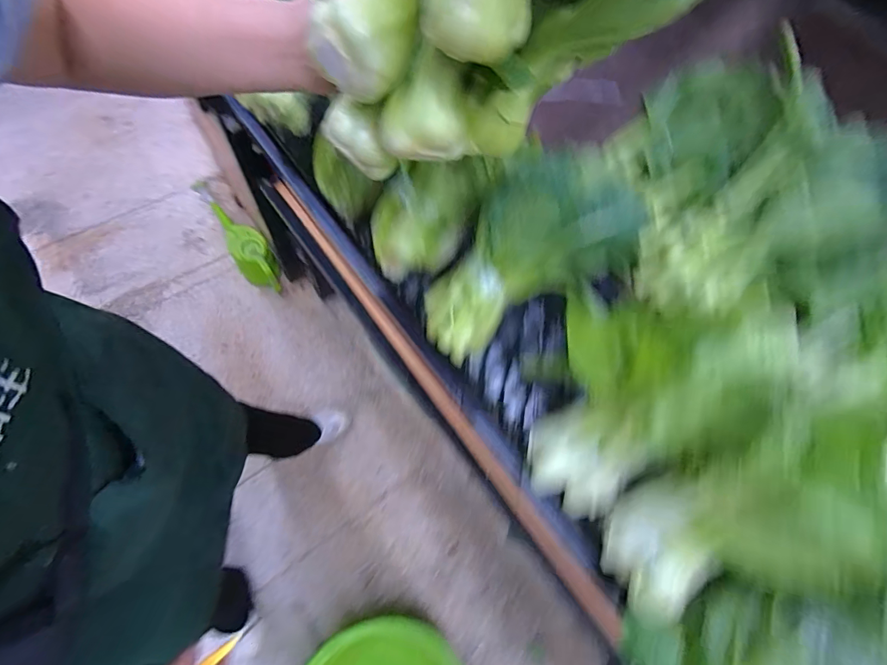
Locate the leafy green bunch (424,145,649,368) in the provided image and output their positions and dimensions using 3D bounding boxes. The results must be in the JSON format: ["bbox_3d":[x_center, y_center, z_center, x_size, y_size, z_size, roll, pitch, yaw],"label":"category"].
[{"bbox_3d":[0.084,-0.088,0.466,0.252,0.090,0.147,-36,85,17],"label":"leafy green bunch"}]

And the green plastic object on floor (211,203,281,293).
[{"bbox_3d":[-0.682,-0.312,1.409,0.123,0.177,0.360,-34,73,-19],"label":"green plastic object on floor"}]

